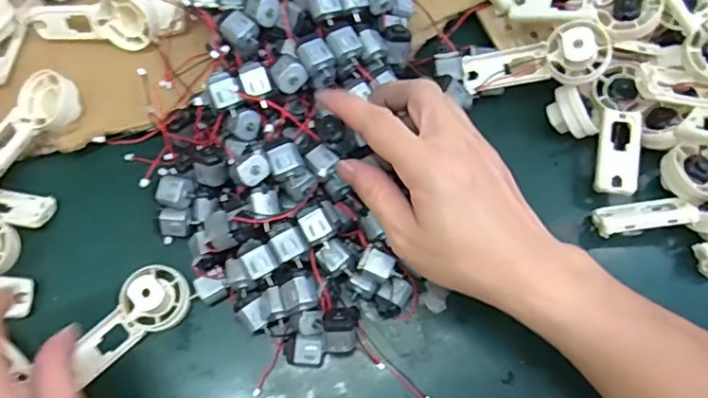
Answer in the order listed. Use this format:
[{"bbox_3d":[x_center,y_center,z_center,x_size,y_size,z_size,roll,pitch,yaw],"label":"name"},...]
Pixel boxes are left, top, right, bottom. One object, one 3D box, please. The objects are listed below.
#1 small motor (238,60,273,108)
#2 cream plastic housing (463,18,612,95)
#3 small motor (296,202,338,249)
[{"bbox_3d":[-0.061,-0.072,0.355,0.016,0.014,0.025,-19,75,-4],"label":"small motor"},{"bbox_3d":[0.122,-0.091,0.378,0.091,0.032,0.031,-7,72,30],"label":"cream plastic housing"},{"bbox_3d":[-0.021,0.016,0.333,0.019,0.015,0.026,-24,70,-8],"label":"small motor"}]

